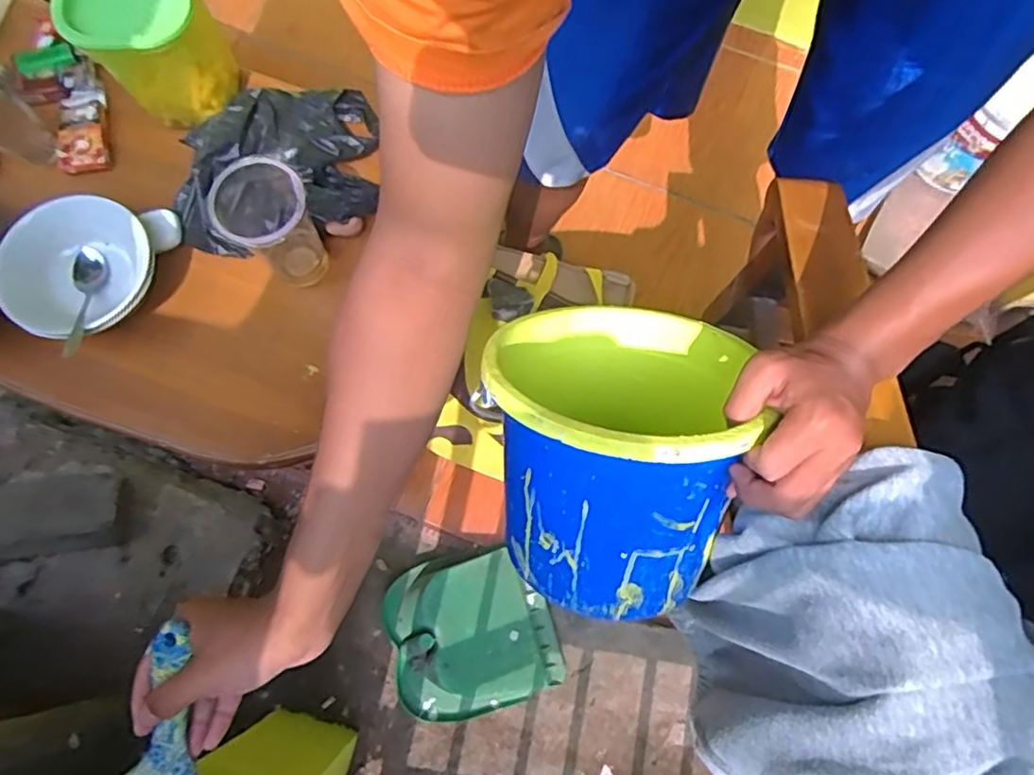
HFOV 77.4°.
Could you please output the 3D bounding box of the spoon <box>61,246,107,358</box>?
[{"bbox_3d":[-0.459,-0.090,0.680,0.030,0.027,0.142,-14,56,-4],"label":"spoon"}]

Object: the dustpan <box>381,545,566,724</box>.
[{"bbox_3d":[-0.073,0.389,1.023,0.261,0.087,0.242,0,74,0],"label":"dustpan"}]

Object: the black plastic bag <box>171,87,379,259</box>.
[{"bbox_3d":[-0.280,-0.262,0.760,0.228,0.045,0.218,-1,74,0],"label":"black plastic bag"}]

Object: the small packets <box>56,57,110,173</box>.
[{"bbox_3d":[-0.528,-0.328,0.784,0.050,0.023,0.147,-9,74,-2],"label":"small packets"}]

